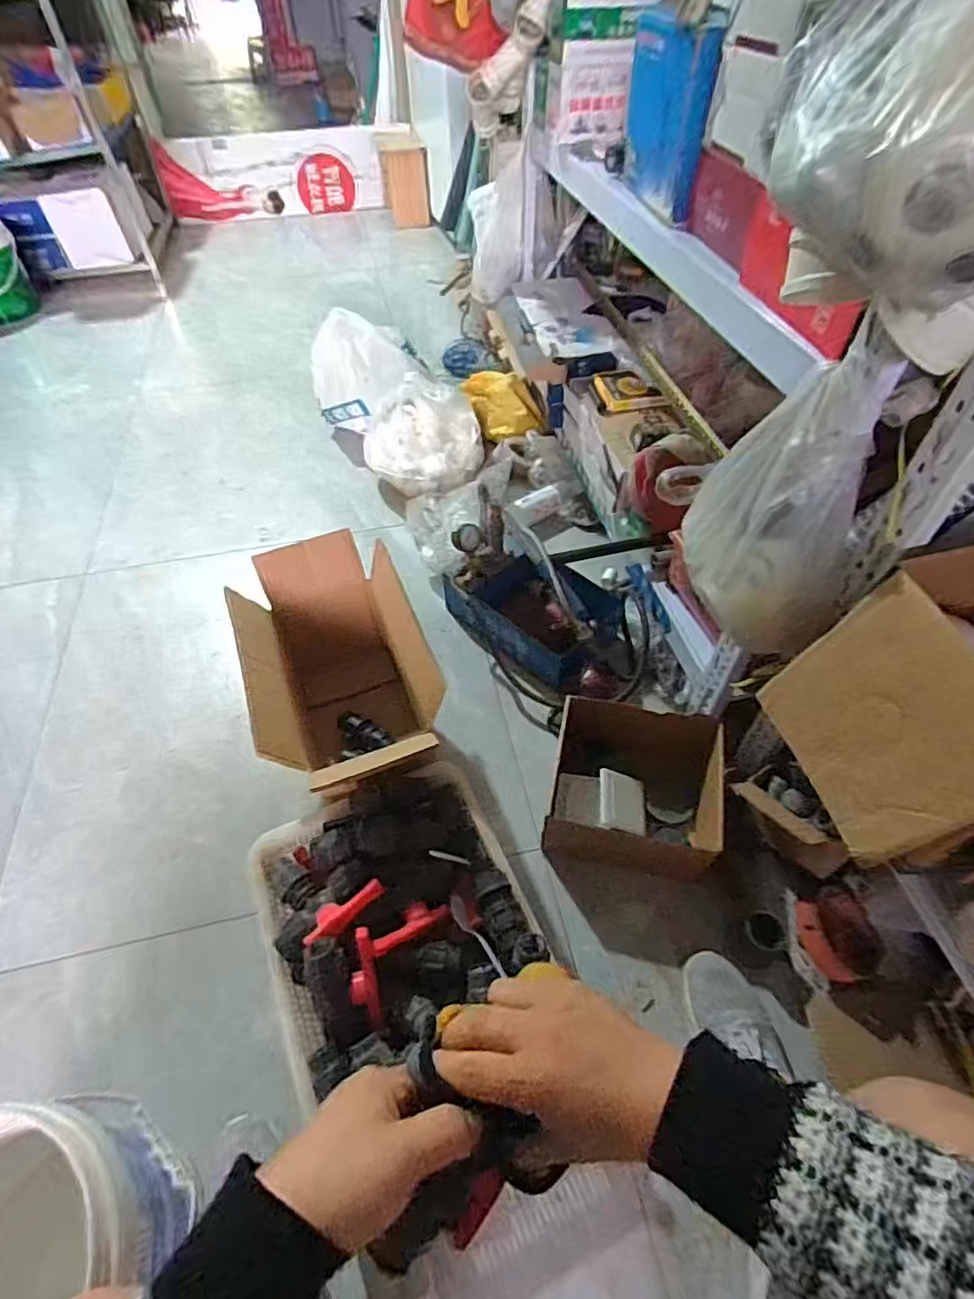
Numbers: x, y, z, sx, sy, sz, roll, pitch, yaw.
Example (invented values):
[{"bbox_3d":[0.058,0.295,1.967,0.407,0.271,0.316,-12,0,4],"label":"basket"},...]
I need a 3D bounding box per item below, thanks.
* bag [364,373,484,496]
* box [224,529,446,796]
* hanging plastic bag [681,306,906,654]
[{"bbox_3d":[-0.154,-0.520,1.397,0.272,0.194,0.278,-9,51,-6],"label":"bag"},{"bbox_3d":[-0.232,0.052,0.958,0.244,0.281,0.424,-18,52,-13],"label":"box"},{"bbox_3d":[0.329,-0.169,0.648,0.132,0.295,0.184,-6,51,-4],"label":"hanging plastic bag"}]

